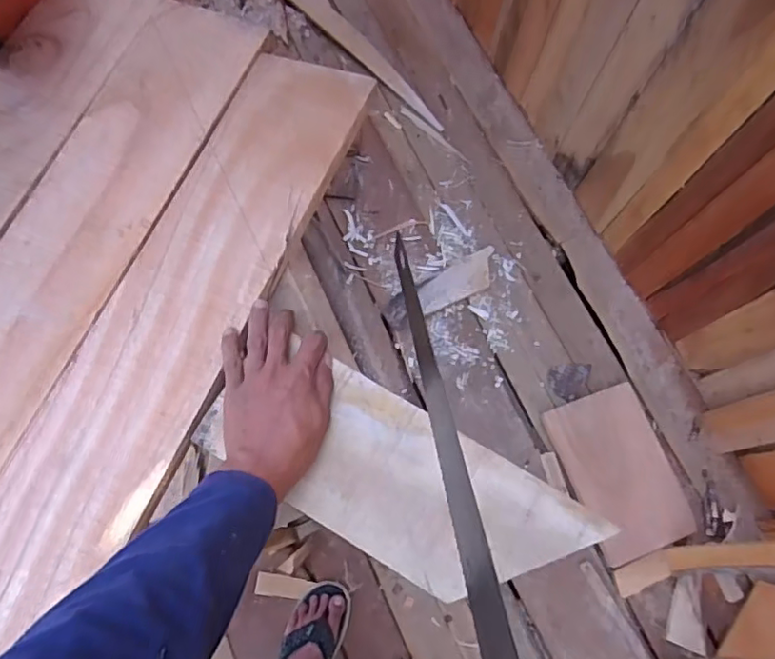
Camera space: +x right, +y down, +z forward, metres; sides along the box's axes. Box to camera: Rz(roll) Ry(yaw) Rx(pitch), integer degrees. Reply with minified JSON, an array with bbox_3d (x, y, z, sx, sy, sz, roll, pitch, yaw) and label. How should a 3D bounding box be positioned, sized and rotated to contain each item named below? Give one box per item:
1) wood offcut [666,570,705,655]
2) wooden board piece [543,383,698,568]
[{"bbox_3d":[0.592,0.550,1.146,0.068,0.020,0.136,16,74,4],"label":"wood offcut"},{"bbox_3d":[0.484,0.293,1.215,0.215,0.032,0.322,-16,77,-9],"label":"wooden board piece"}]

